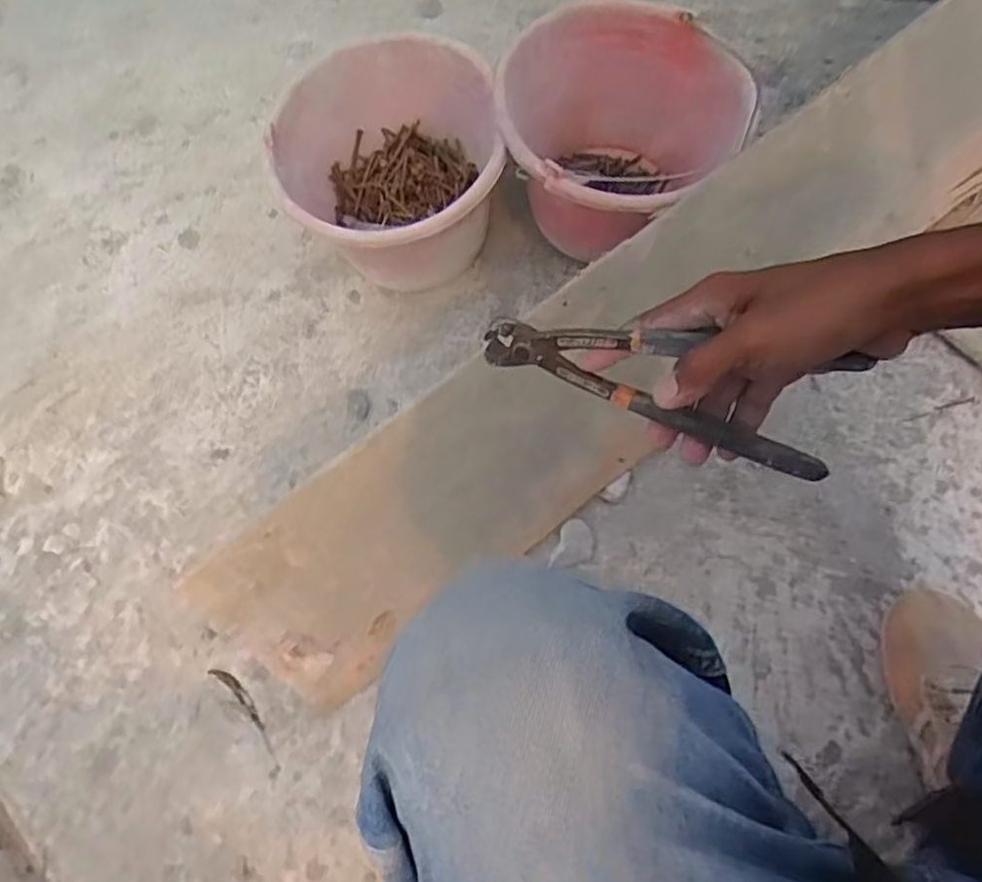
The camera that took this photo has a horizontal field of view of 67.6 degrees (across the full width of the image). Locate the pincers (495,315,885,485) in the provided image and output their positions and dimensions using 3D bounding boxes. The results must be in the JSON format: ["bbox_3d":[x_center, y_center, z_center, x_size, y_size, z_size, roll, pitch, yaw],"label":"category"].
[{"bbox_3d":[0.105,-0.043,0.447,0.221,0.077,0.037,21,65,9],"label":"pincers"}]

